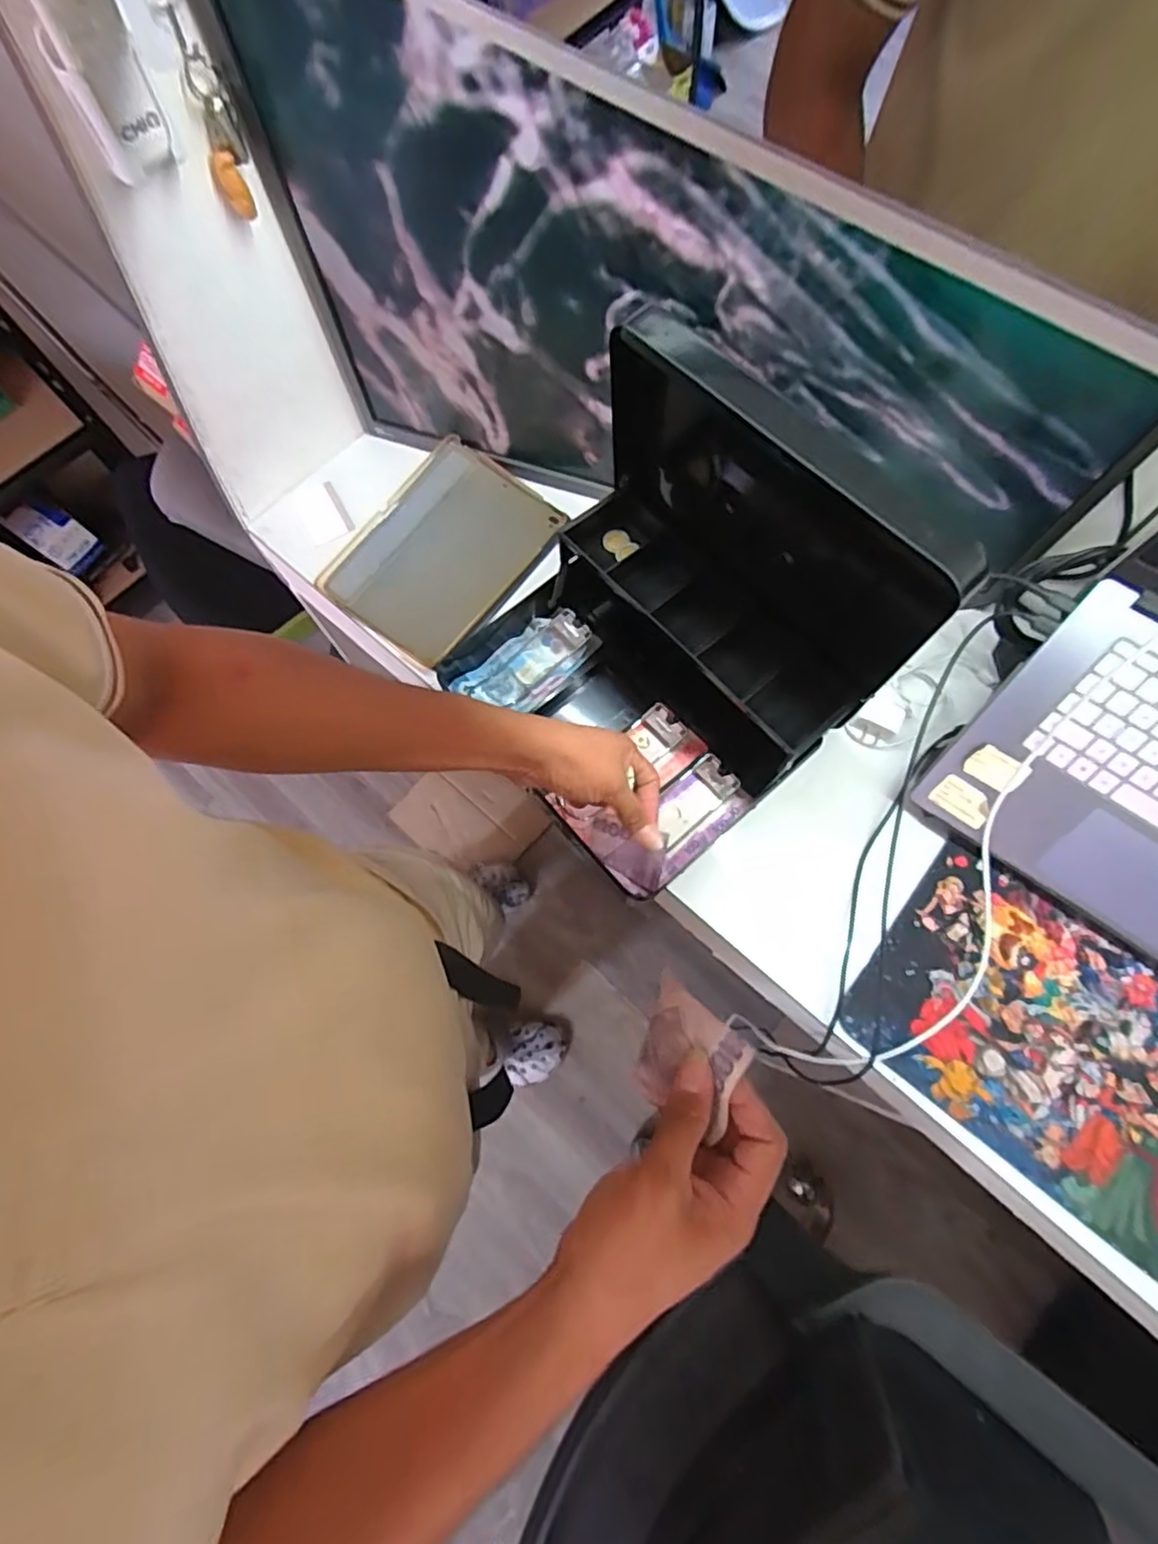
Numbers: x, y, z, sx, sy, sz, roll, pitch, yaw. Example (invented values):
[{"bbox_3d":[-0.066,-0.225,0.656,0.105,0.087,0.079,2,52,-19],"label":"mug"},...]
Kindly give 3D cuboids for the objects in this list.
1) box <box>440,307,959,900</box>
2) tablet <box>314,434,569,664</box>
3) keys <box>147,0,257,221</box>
[{"bbox_3d":[0.069,-0.108,0.550,0.273,0.207,0.302,-35,74,-10],"label":"box"},{"bbox_3d":[-0.153,-0.252,0.707,0.181,0.019,0.244,33,75,12],"label":"tablet"},{"bbox_3d":[-0.272,-0.484,0.461,0.035,0.128,0.012,-34,74,-10],"label":"keys"}]

